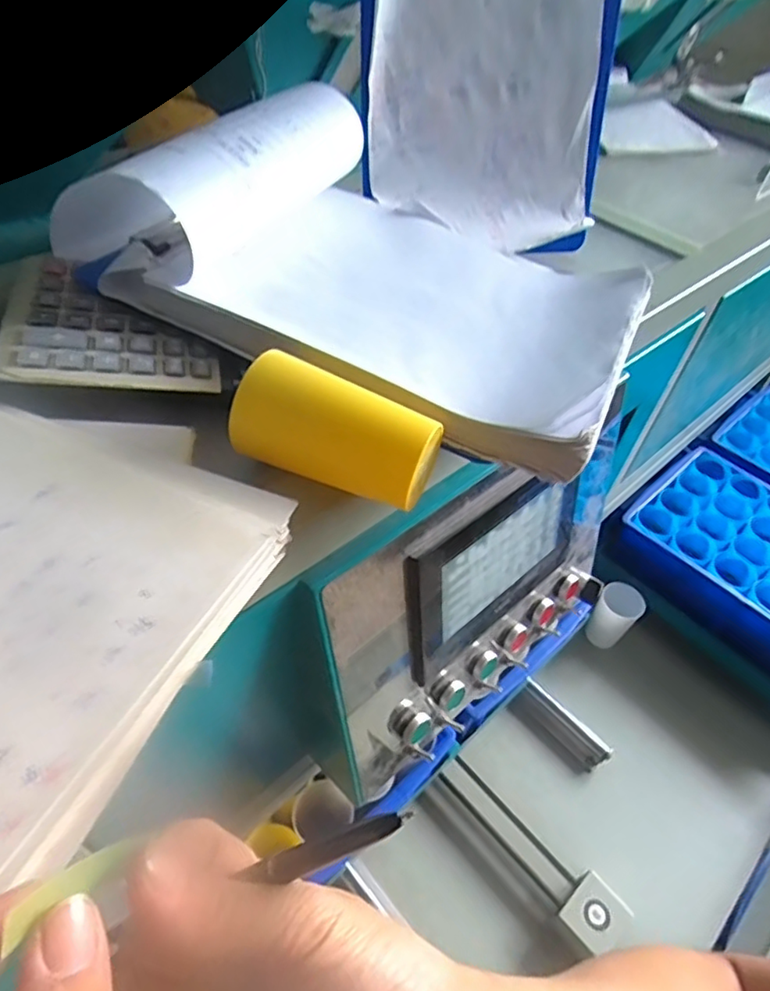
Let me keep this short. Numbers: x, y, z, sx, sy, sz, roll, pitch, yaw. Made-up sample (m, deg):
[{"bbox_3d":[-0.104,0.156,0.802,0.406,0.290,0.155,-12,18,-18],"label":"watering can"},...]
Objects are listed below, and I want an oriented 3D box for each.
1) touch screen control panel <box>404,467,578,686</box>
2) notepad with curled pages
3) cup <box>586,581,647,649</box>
[{"bbox_3d":[0.097,0.047,0.481,0.200,0.144,0.029,-31,57,-29],"label":"touch screen control panel"},{"bbox_3d":[-0.003,-0.178,0.399,0.374,0.088,0.247,29,50,19],"label":"notepad with curled pages"},{"bbox_3d":[0.354,0.185,0.908,0.059,0.092,0.061,3,47,-3],"label":"cup"}]

